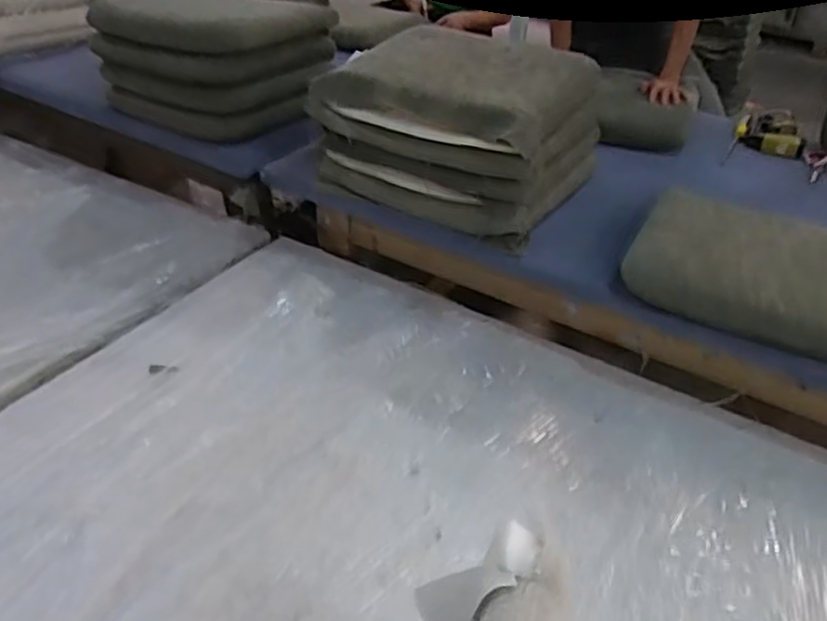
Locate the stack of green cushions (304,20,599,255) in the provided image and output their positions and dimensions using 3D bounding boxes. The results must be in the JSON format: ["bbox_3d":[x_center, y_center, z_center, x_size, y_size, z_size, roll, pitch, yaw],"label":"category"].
[{"bbox_3d":[0.093,-0.362,1.397,0.451,0.240,0.378,20,39,21],"label":"stack of green cushions"}]

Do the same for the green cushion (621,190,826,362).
[{"bbox_3d":[0.597,-0.077,1.198,0.434,0.098,0.360,18,39,20],"label":"green cushion"}]

